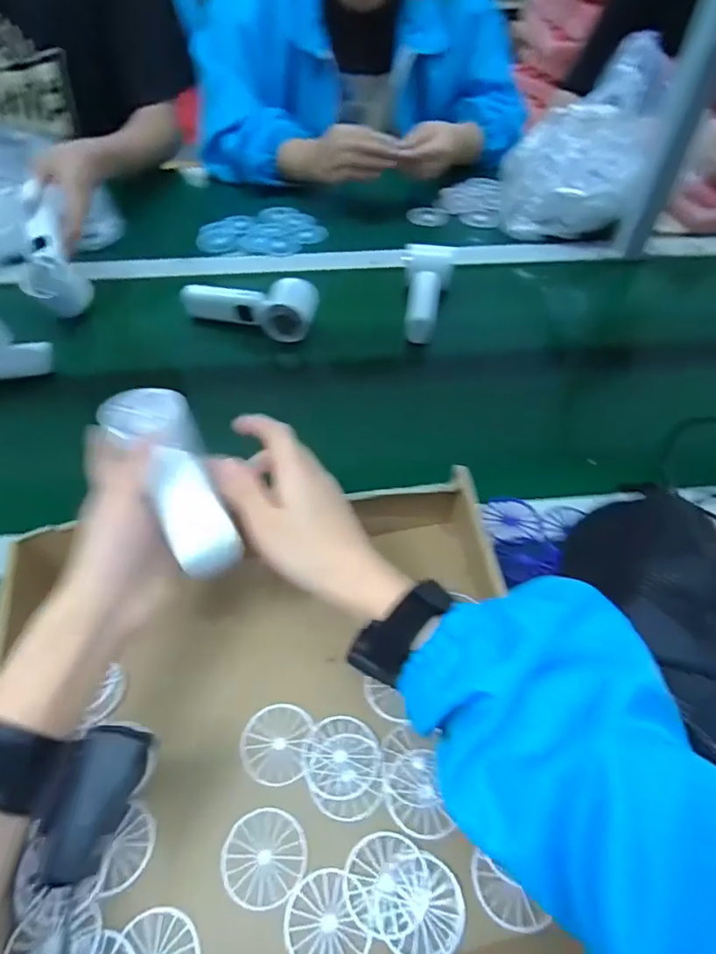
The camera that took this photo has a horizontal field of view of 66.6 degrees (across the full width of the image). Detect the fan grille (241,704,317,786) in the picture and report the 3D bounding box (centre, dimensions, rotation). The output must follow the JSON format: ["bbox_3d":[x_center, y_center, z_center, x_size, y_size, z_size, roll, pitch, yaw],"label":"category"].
[{"bbox_3d":[-0.055,0.185,0.380,0.051,0.011,0.050,0,53,0],"label":"fan grille"}]

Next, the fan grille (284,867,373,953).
[{"bbox_3d":[-0.017,0.258,0.316,0.048,0.004,0.049,3,53,2],"label":"fan grille"}]

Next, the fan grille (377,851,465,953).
[{"bbox_3d":[0.037,0.250,0.318,0.048,0.004,0.049,6,53,4],"label":"fan grille"}]

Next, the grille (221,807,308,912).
[{"bbox_3d":[-0.058,0.235,0.338,0.050,0.004,0.050,2,53,1],"label":"grille"}]

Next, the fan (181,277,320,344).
[{"bbox_3d":[-0.126,-0.213,0.674,0.158,0.046,0.079,14,54,9],"label":"fan"}]

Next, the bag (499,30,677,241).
[{"bbox_3d":[0.312,-0.482,0.784,0.179,0.184,0.205,12,54,9],"label":"bag"}]

